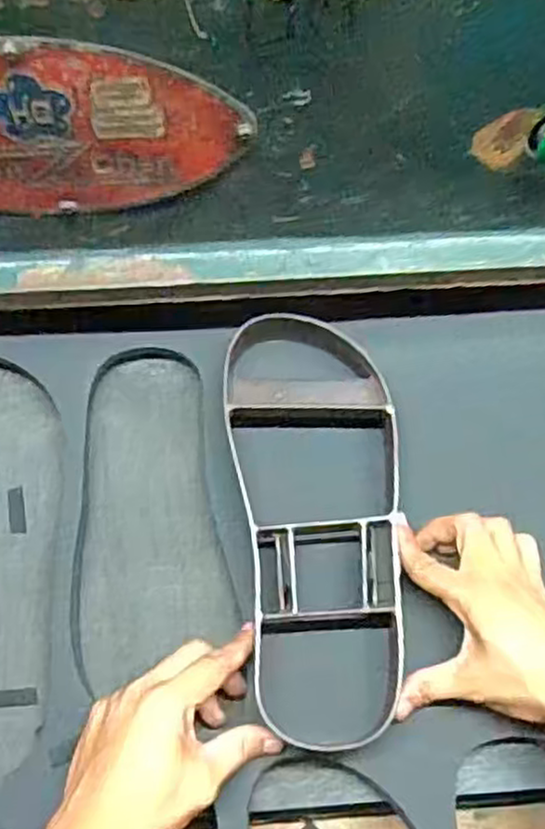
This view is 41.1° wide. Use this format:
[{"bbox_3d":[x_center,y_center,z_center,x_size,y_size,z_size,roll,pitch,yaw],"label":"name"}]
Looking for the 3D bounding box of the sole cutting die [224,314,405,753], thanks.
[{"bbox_3d":[0.032,0.069,0.503,0.115,0.040,0.293,-4,67,-1],"label":"sole cutting die"}]

